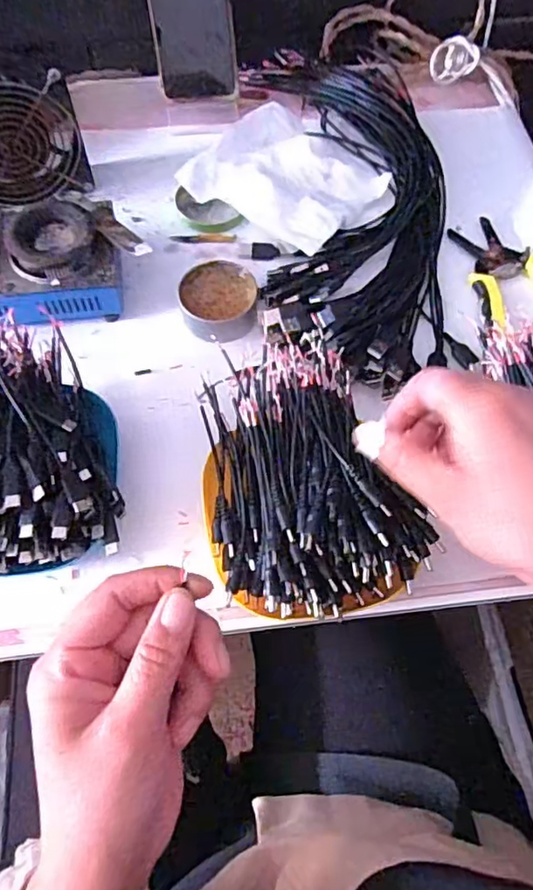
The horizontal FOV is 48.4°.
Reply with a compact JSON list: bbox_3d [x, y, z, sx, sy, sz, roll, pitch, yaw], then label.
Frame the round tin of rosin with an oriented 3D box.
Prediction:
[{"bbox_3d":[-0.039,-0.118,0.494,0.062,0.027,0.069,-2,66,-2],"label":"round tin of rosin"}]

